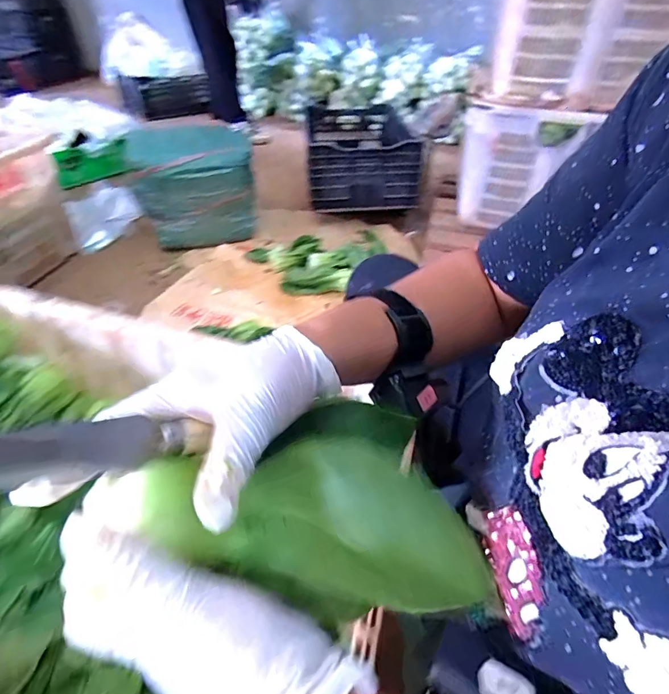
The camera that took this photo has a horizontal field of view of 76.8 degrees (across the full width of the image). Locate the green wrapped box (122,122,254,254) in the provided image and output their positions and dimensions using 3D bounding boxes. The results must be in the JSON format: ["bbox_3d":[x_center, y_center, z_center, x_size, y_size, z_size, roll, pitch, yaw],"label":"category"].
[{"bbox_3d":[-0.447,-0.513,1.377,0.372,0.305,0.192,-14,44,-17],"label":"green wrapped box"}]

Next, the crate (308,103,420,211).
[{"bbox_3d":[0.091,-0.749,1.647,0.406,0.224,0.587,-2,42,-5],"label":"crate"}]

